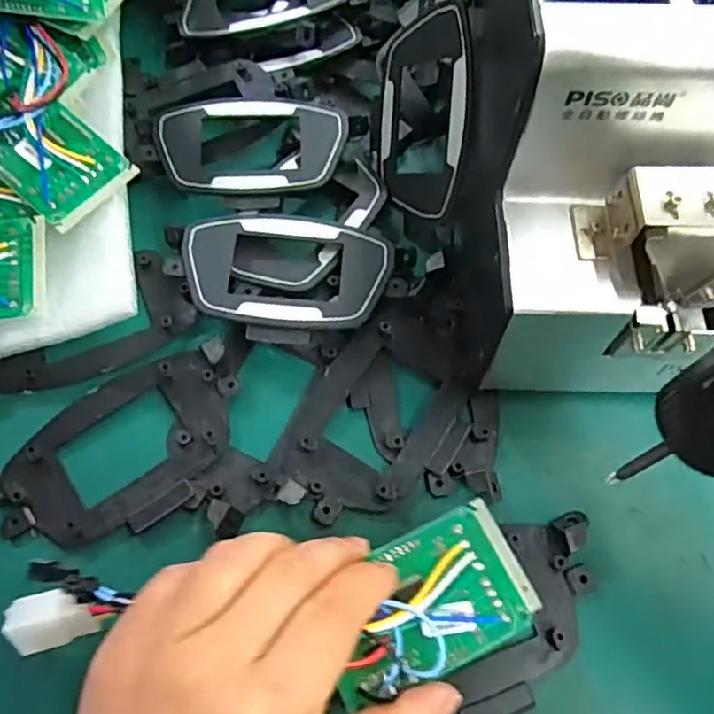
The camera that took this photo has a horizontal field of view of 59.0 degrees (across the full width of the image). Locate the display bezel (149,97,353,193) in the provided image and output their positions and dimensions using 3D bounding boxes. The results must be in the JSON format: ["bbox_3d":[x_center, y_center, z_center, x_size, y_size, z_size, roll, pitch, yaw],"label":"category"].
[{"bbox_3d":[-0.058,-0.117,0.344,0.102,0.007,0.064,1,67,0],"label":"display bezel"}]

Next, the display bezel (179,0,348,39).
[{"bbox_3d":[-0.059,-0.224,0.392,0.101,0.014,0.063,-9,67,-5],"label":"display bezel"}]

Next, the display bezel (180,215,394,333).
[{"bbox_3d":[-0.035,-0.042,0.314,0.101,0.013,0.063,7,67,2],"label":"display bezel"}]

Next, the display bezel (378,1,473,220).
[{"bbox_3d":[0.033,-0.122,0.324,0.009,0.065,0.099,-7,99,-39],"label":"display bezel"}]

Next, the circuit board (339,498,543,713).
[{"bbox_3d":[0.026,0.090,0.235,0.078,0.015,0.049,-24,69,-10],"label":"circuit board"}]

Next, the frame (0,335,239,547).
[{"bbox_3d":[-0.105,0.041,0.283,0.118,0.011,0.067,-34,71,-14],"label":"frame"}]

